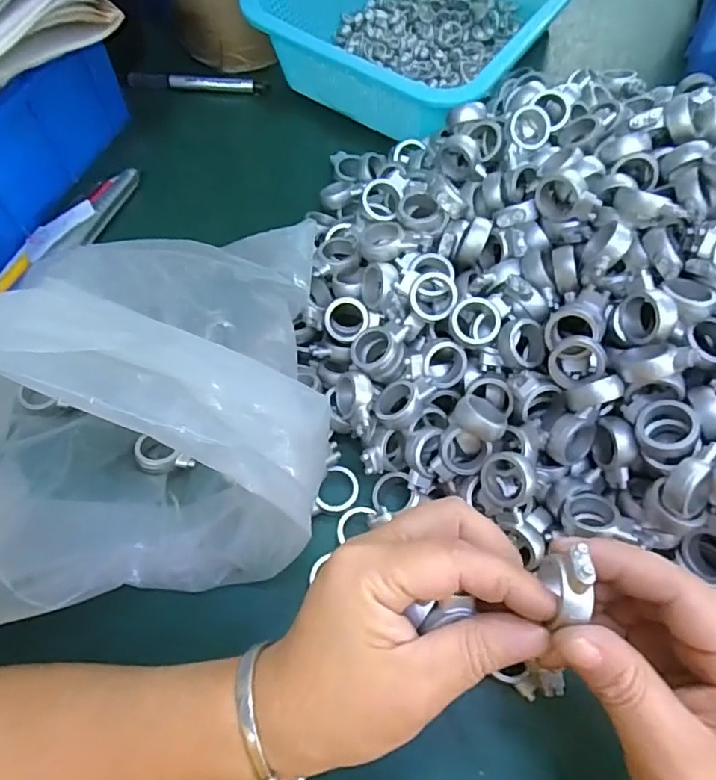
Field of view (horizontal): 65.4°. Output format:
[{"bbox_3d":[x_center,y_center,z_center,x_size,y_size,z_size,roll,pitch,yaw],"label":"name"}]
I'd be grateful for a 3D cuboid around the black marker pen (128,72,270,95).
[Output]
[{"bbox_3d":[-0.128,-0.247,0.447,0.107,0.013,0.012,0,64,0],"label":"black marker pen"}]

